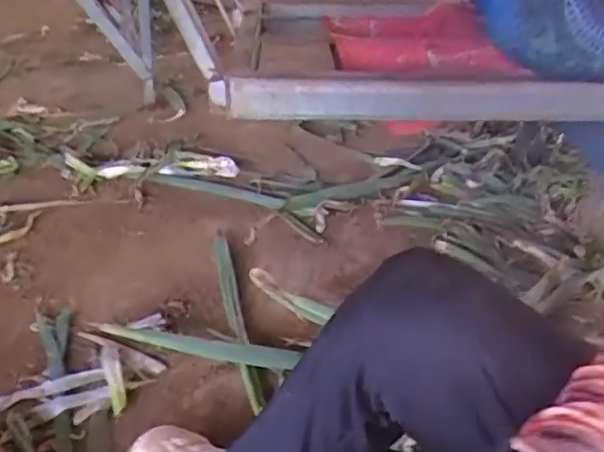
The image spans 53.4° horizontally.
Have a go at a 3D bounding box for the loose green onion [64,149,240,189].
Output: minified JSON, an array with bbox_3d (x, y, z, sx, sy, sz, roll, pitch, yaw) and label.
[{"bbox_3d":[-0.383,-0.149,1.515,0.437,0.036,0.098,0,31,-2],"label":"loose green onion"}]

